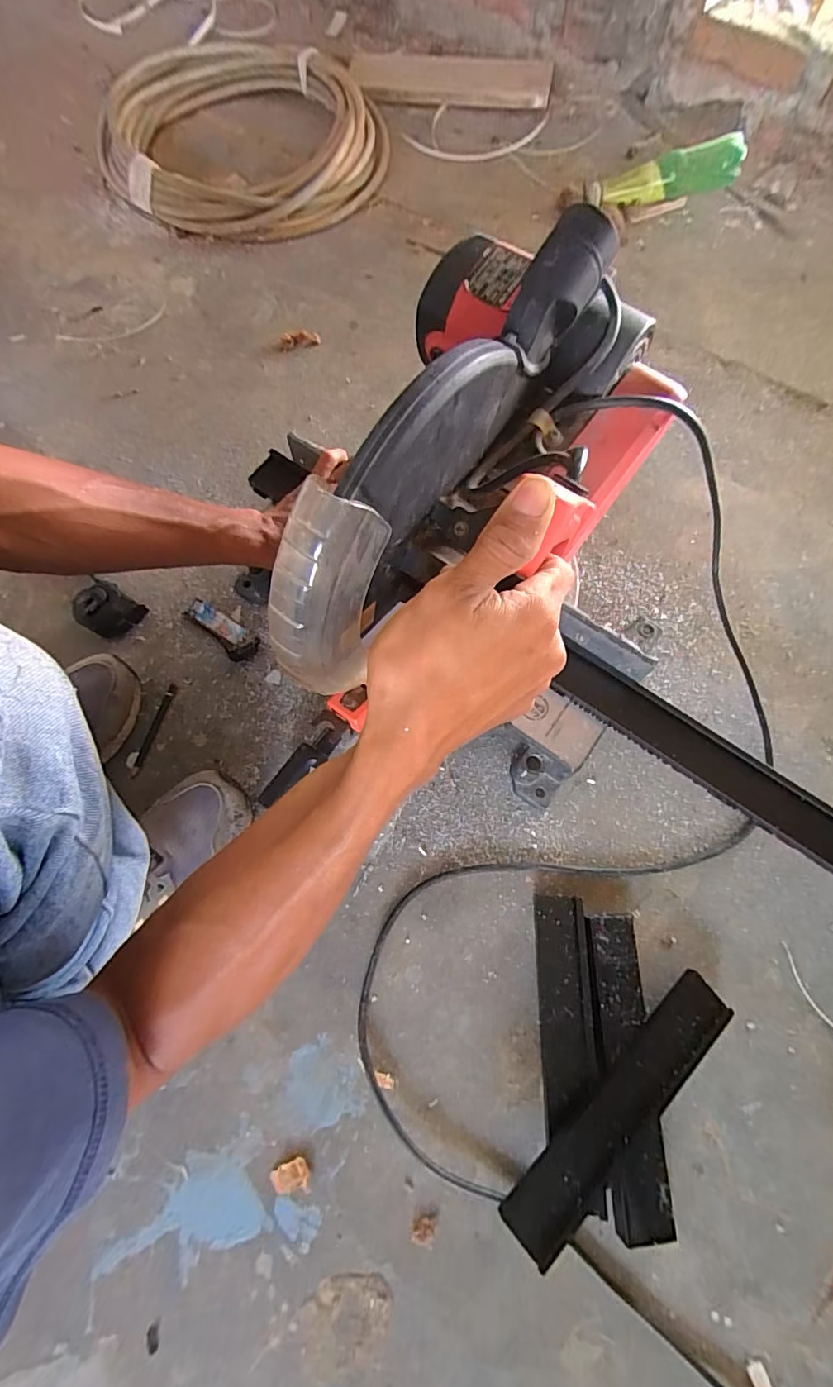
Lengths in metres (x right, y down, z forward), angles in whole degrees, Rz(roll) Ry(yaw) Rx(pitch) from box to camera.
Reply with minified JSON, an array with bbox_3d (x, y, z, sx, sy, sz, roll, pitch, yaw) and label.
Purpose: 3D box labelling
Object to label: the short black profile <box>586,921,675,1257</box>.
[{"bbox_3d":[0.192,0.343,0.468,0.050,0.028,0.252,-1,73,1],"label":"short black profile"}]

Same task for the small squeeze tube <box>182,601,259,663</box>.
[{"bbox_3d":[-0.234,-0.075,0.611,0.102,0.011,0.037,34,77,11],"label":"small squeeze tube"}]

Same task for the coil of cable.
[{"bbox_3d":[-0.293,-0.940,0.856,0.462,0.061,0.444,0,73,1],"label":"coil of cable"}]

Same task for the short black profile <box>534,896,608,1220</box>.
[{"bbox_3d":[0.142,0.322,0.478,0.047,0.023,0.241,1,73,2],"label":"short black profile"}]

